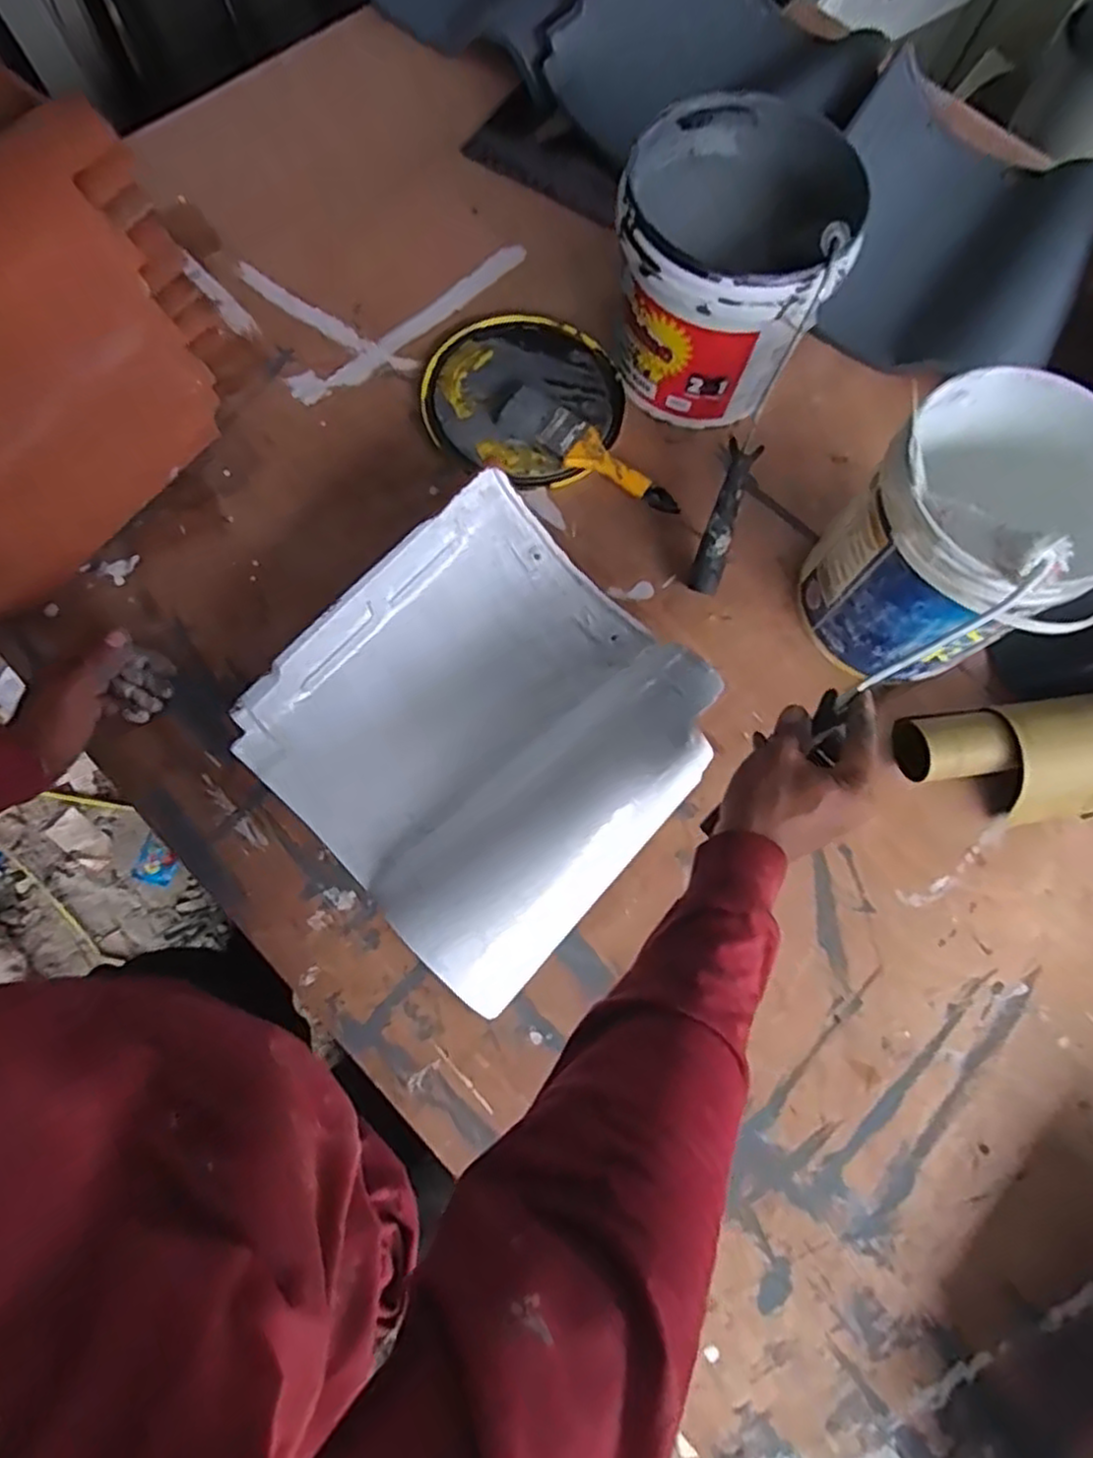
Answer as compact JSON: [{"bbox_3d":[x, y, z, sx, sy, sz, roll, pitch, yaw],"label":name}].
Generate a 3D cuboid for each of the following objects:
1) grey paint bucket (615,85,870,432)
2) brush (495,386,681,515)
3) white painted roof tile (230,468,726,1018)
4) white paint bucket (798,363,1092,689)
[{"bbox_3d":[0.156,-0.416,0.666,0.193,0.178,0.209,7,73,-1],"label":"grey paint bucket"},{"bbox_3d":[0.044,-0.266,0.695,0.190,0.019,0.050,31,76,7],"label":"brush"},{"bbox_3d":[-0.047,0.005,0.587,0.313,0.088,0.324,44,77,10],"label":"white painted roof tile"},{"bbox_3d":[0.319,-0.144,0.577,0.158,0.214,0.160,2,73,-8],"label":"white paint bucket"}]

